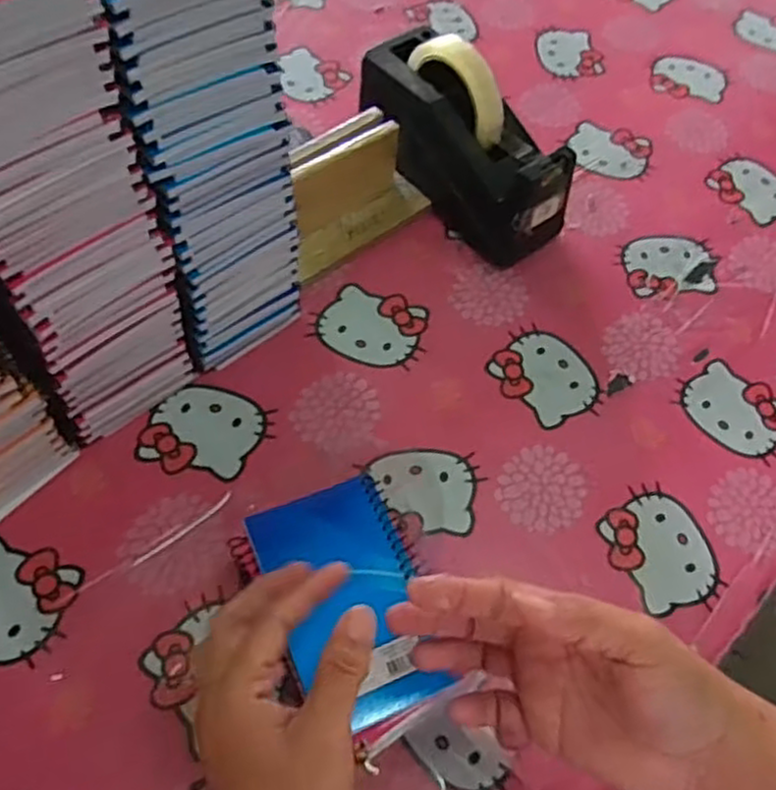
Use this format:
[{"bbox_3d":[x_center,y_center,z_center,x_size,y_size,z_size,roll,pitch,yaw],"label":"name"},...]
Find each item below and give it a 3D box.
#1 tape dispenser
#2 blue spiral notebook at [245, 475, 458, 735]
[{"bbox_3d":[0.064,-0.219,0.613,0.090,0.126,0.200,-31,66,-21],"label":"tape dispenser"},{"bbox_3d":[-0.022,0.115,0.412,0.082,0.015,0.129,-19,62,-15],"label":"blue spiral notebook"}]

